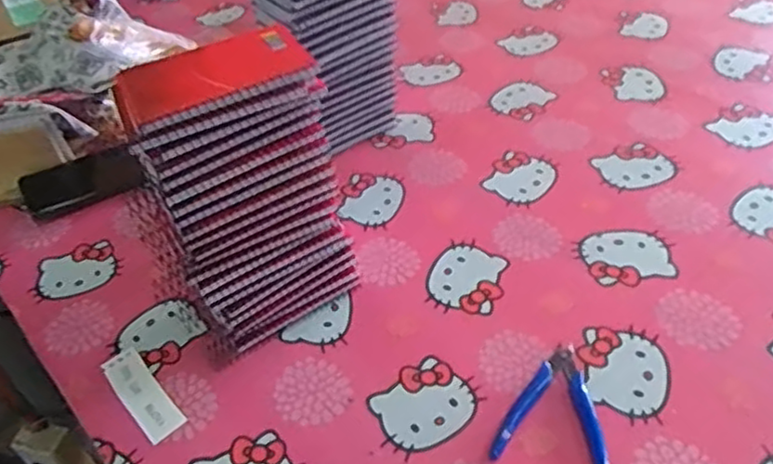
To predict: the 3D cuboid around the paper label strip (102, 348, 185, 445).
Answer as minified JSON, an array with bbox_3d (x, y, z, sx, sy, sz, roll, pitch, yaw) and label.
[{"bbox_3d":[-0.214,0.140,0.581,0.032,0.004,0.108,-35,50,-26],"label":"paper label strip"}]

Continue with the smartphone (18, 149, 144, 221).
[{"bbox_3d":[-0.357,-0.058,0.783,0.137,0.013,0.080,-21,45,-13],"label":"smartphone"}]

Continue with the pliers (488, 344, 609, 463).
[{"bbox_3d":[0.132,0.136,0.528,0.085,0.009,0.109,6,45,14],"label":"pliers"}]

